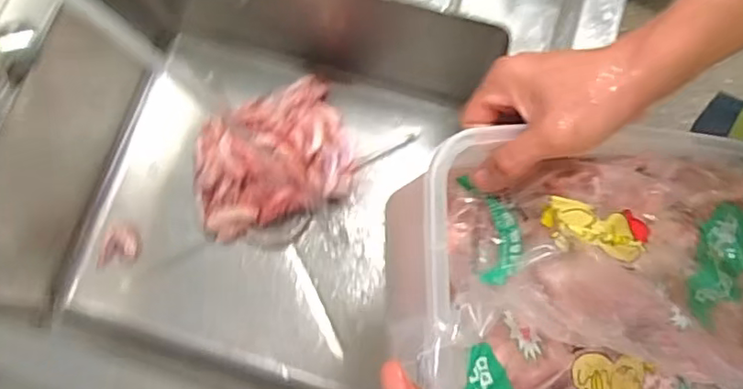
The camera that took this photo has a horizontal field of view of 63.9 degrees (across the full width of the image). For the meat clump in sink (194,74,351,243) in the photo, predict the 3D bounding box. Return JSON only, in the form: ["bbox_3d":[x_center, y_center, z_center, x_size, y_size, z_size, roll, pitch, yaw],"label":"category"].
[{"bbox_3d":[-0.144,-0.053,0.818,0.218,0.066,0.172,-19,76,-3],"label":"meat clump in sink"}]

